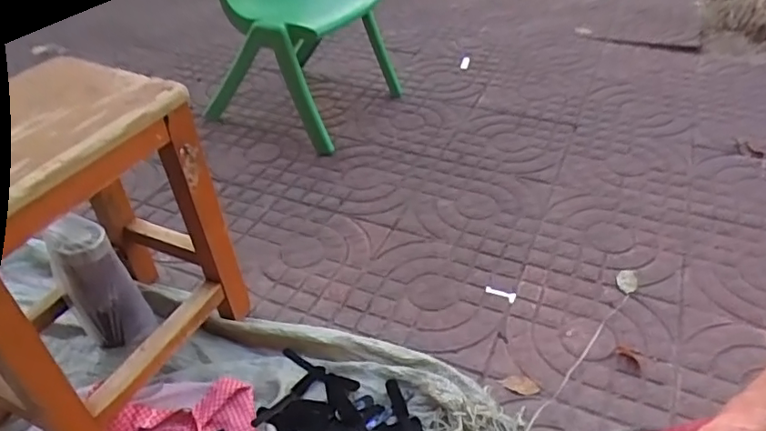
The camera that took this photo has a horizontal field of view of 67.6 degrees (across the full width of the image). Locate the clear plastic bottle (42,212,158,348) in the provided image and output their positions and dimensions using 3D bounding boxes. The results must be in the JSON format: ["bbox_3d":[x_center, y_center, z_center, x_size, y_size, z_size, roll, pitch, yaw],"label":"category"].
[{"bbox_3d":[-0.399,0.095,0.812,0.077,0.194,0.080,24,46,28],"label":"clear plastic bottle"}]

